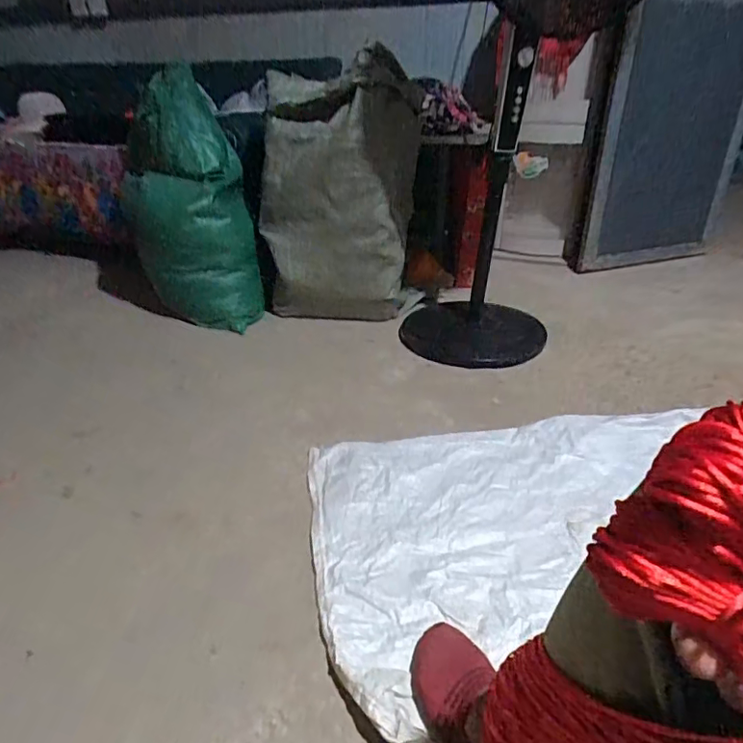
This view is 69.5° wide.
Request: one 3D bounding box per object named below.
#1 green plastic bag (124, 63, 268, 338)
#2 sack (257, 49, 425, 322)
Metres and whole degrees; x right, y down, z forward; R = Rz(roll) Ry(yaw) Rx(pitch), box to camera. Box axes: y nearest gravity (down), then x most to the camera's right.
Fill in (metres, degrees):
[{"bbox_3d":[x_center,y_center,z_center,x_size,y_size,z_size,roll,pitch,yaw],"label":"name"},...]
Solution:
[{"bbox_3d":[-0.500,-0.472,1.506,0.324,0.724,0.220,-14,10,-23],"label":"green plastic bag"},{"bbox_3d":[-0.067,-0.503,1.532,0.367,0.649,0.368,12,32,21],"label":"sack"}]

